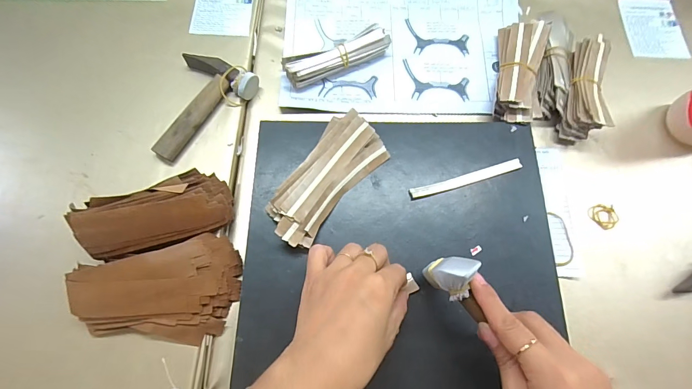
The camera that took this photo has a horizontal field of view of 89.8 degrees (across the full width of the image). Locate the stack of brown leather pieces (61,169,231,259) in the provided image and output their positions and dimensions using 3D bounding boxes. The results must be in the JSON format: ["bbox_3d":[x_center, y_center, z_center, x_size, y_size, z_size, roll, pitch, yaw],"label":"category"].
[{"bbox_3d":[-0.187,0.019,0.336,0.140,0.052,0.061,-18,73,-7],"label":"stack of brown leather pieces"}]

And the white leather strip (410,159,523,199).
[{"bbox_3d":[0.126,-0.016,0.362,0.120,0.006,0.012,-15,73,-6],"label":"white leather strip"}]

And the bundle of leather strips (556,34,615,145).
[{"bbox_3d":[0.278,-0.123,0.403,0.039,0.037,0.128,16,72,4],"label":"bundle of leather strips"}]

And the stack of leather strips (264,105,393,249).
[{"bbox_3d":[-0.022,-0.017,0.348,0.062,0.028,0.140,38,75,10],"label":"stack of leather strips"}]

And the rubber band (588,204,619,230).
[{"bbox_3d":[0.280,0.021,0.376,0.028,0.004,0.028,0,72,-1],"label":"rubber band"}]

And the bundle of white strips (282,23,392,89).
[{"bbox_3d":[-0.010,-0.164,0.415,0.127,0.030,0.034,-21,74,-8],"label":"bundle of white strips"}]

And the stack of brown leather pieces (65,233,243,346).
[{"bbox_3d":[-0.172,0.091,0.315,0.141,0.043,0.088,-10,72,-5],"label":"stack of brown leather pieces"}]

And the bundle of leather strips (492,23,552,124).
[{"bbox_3d":[0.204,-0.140,0.411,0.051,0.033,0.135,14,72,3],"label":"bundle of leather strips"}]

